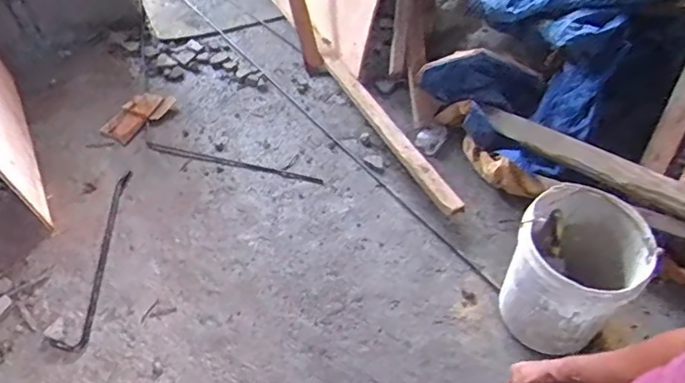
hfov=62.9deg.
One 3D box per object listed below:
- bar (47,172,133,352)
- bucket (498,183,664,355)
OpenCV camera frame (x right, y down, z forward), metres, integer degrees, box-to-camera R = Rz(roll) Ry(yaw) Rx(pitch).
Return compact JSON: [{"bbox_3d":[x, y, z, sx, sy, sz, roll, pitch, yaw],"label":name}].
[{"bbox_3d":[-0.745,0.186,1.730,0.097,0.025,0.639,3,50,0],"label":"bar"},{"bbox_3d":[0.591,0.239,1.485,0.301,0.391,0.312,0,50,0],"label":"bucket"}]

